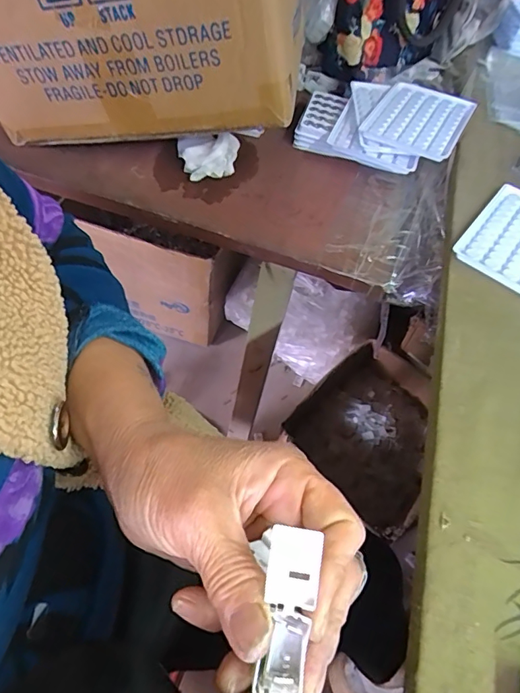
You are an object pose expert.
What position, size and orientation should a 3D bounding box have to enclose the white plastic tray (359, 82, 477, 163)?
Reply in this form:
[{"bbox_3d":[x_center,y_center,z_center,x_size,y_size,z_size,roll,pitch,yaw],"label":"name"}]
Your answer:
[{"bbox_3d":[0.170,-0.245,0.506,0.096,0.016,0.129,26,54,14],"label":"white plastic tray"}]

